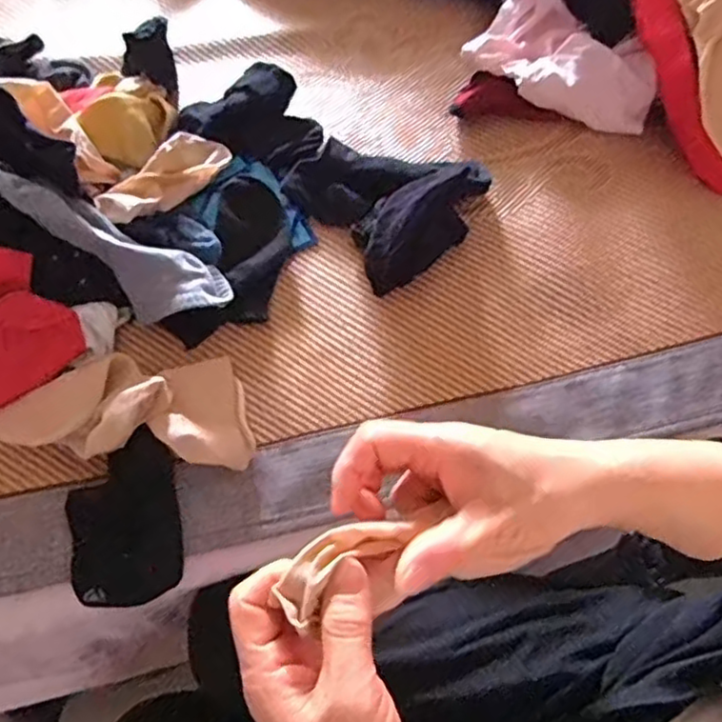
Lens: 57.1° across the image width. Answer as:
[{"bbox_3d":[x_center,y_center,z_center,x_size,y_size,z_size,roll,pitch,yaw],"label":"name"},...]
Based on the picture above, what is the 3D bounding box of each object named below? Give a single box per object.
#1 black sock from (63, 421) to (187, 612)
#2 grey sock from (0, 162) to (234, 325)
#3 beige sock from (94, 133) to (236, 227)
[{"bbox_3d":[-0.173,0.116,0.489,0.076,0.018,0.118,-5,85,-16],"label":"black sock"},{"bbox_3d":[-0.191,-0.089,0.509,0.190,0.051,0.061,33,67,-15],"label":"grey sock"},{"bbox_3d":[-0.164,-0.154,0.565,0.042,0.029,0.121,36,68,14],"label":"beige sock"}]

